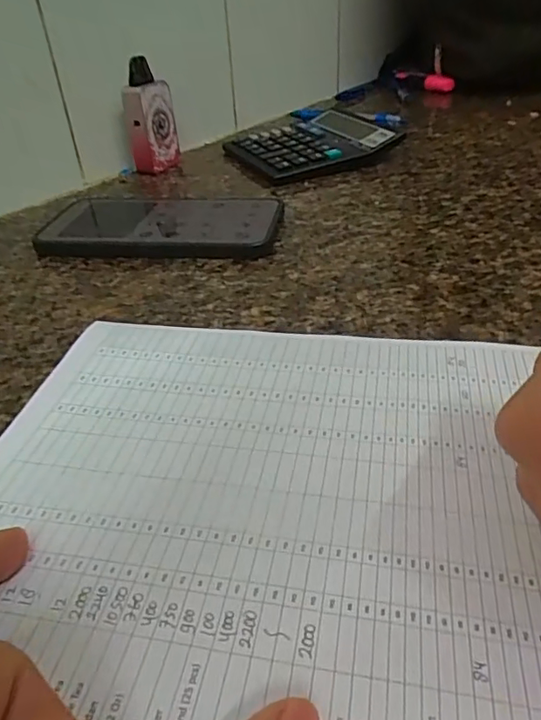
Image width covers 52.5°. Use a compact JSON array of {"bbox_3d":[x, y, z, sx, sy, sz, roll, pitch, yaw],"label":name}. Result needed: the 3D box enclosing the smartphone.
[{"bbox_3d":[-0.076,-0.093,0.383,0.161,0.015,0.080,2,35,9],"label":"smartphone"}]

